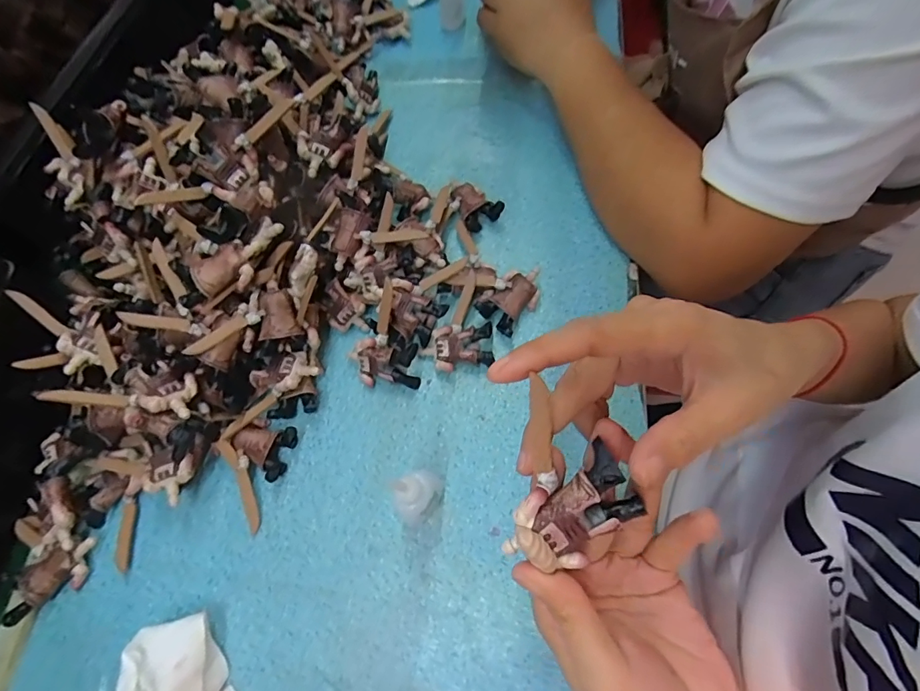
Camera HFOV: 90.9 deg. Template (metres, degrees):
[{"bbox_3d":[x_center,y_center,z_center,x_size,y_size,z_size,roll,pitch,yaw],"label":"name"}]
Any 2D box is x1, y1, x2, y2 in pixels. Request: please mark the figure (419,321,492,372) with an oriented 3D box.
[{"bbox_3d":[-0.002,0.001,0.354,0.054,0.022,0.034,-8,67,2],"label":"figure"}]

